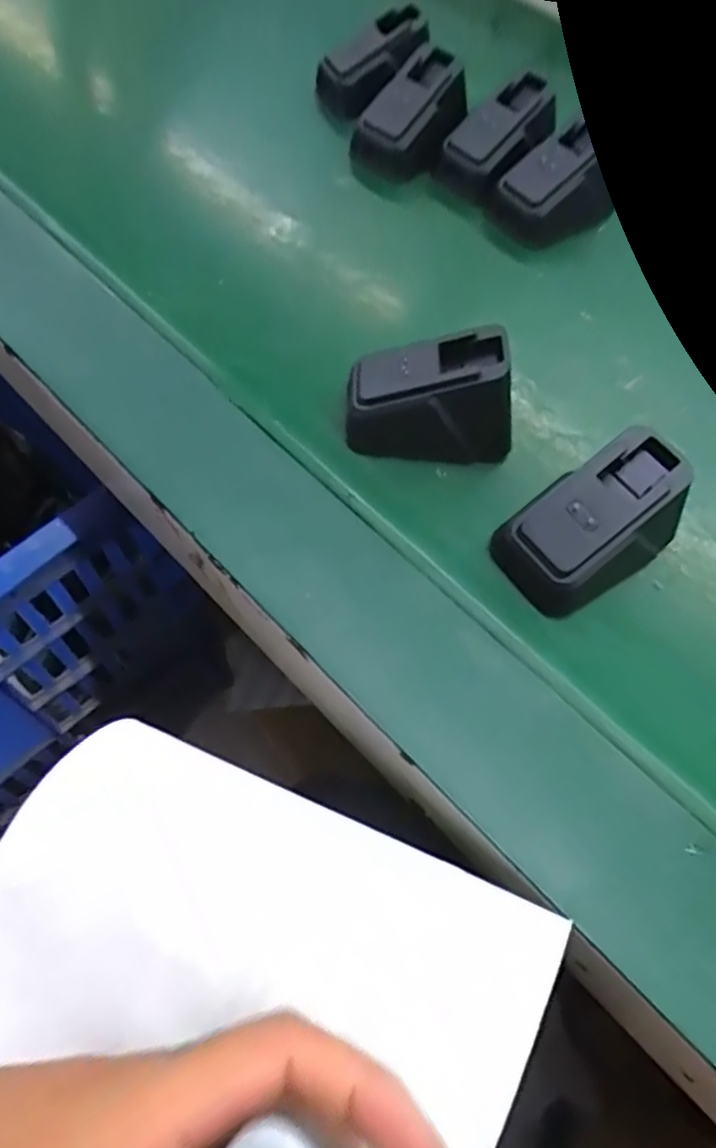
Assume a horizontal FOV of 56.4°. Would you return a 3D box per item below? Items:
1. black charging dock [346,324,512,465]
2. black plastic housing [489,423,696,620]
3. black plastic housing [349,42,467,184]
[{"bbox_3d":[0.030,-0.071,0.267,0.066,0.039,0.034,2,61,-2],"label":"black charging dock"},{"bbox_3d":[0.085,-0.017,0.242,0.063,0.041,0.044,-28,66,-17],"label":"black plastic housing"},{"bbox_3d":[0.031,-0.250,0.367,0.037,0.046,0.064,37,65,16],"label":"black plastic housing"}]

